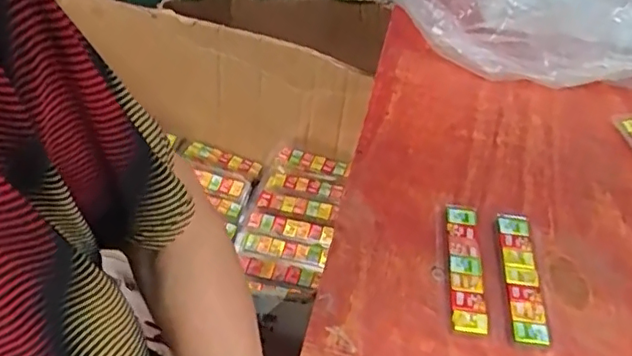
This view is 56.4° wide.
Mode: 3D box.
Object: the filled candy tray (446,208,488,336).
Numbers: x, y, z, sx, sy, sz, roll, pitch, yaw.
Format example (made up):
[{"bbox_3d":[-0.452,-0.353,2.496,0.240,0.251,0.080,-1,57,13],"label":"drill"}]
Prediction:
[{"bbox_3d":[0.120,0.071,0.474,0.025,0.012,0.117,7,45,2],"label":"filled candy tray"}]

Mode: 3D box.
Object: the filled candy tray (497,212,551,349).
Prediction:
[{"bbox_3d":[0.164,0.078,0.471,0.027,0.013,0.120,7,45,2],"label":"filled candy tray"}]

